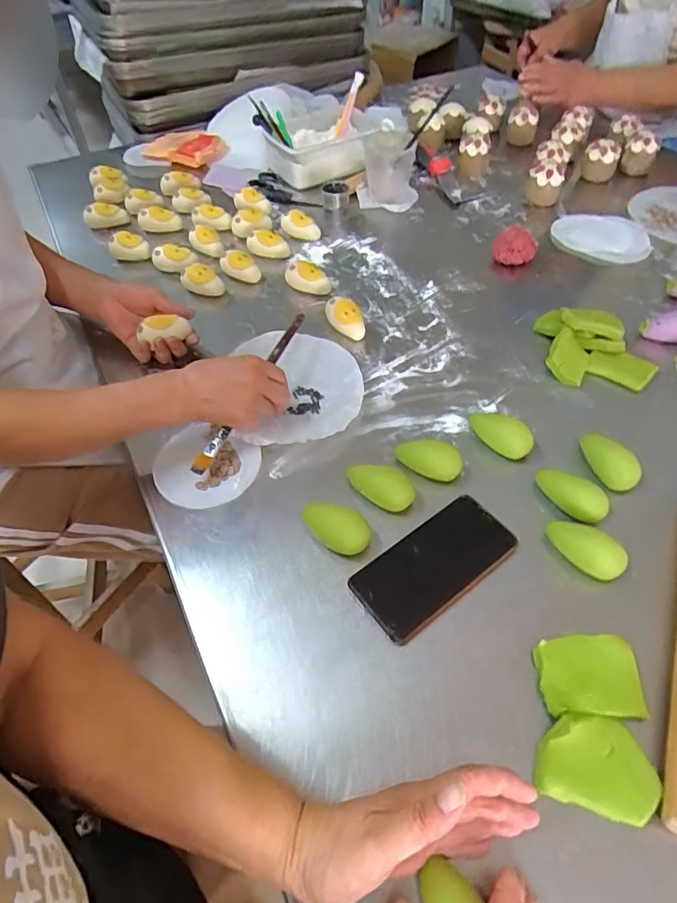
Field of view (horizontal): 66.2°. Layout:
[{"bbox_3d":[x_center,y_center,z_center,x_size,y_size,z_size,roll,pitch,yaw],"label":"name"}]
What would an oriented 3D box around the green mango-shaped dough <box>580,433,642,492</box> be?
[{"bbox_3d":[0.281,0.011,0.543,0.035,0.031,0.066,-28,57,-19],"label":"green mango-shaped dough"}]

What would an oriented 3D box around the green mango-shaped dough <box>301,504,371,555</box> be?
[{"bbox_3d":[-0.003,0.075,0.504,0.067,0.033,0.035,25,57,19],"label":"green mango-shaped dough"}]

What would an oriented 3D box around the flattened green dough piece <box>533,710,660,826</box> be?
[{"bbox_3d":[0.191,0.225,0.376,0.081,0.015,0.063,14,54,12],"label":"flattened green dough piece"}]

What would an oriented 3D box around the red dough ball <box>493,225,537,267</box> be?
[{"bbox_3d":[0.268,-0.309,0.792,0.064,0.039,0.050,15,54,12],"label":"red dough ball"}]

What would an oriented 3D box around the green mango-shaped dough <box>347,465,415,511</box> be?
[{"bbox_3d":[0.041,0.037,0.531,0.070,0.029,0.039,14,54,12],"label":"green mango-shaped dough"}]

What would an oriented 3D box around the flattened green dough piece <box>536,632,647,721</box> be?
[{"bbox_3d":[0.202,0.180,0.418,0.076,0.013,0.060,-1,53,1],"label":"flattened green dough piece"}]

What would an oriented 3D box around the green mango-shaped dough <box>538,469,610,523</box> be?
[{"bbox_3d":[0.228,0.044,0.514,0.070,0.032,0.031,33,60,24],"label":"green mango-shaped dough"}]

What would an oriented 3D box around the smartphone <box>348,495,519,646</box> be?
[{"bbox_3d":[0.089,0.103,0.483,0.153,0.016,0.074,-32,52,-20],"label":"smartphone"}]

